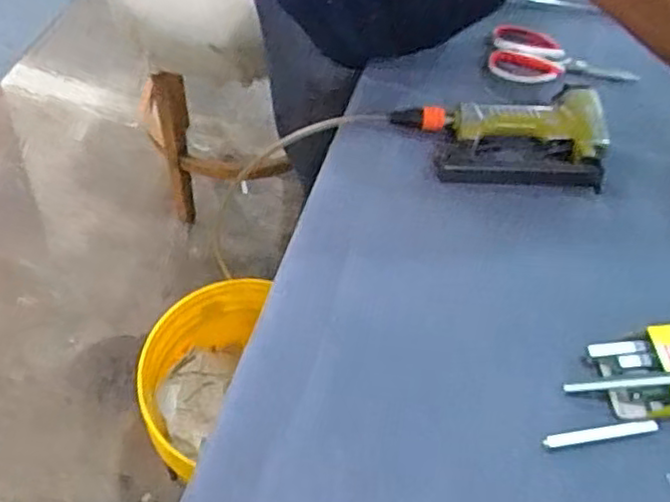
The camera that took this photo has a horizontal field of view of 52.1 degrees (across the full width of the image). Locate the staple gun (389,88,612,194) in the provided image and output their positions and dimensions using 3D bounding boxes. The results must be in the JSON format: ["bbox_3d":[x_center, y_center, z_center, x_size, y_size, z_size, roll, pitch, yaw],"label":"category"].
[{"bbox_3d":[0.183,-0.129,0.769,0.235,0.039,0.128,4,56,1],"label":"staple gun"}]

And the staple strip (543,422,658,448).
[{"bbox_3d":[0.233,0.159,0.599,0.104,0.005,0.010,-7,56,-7],"label":"staple strip"}]

